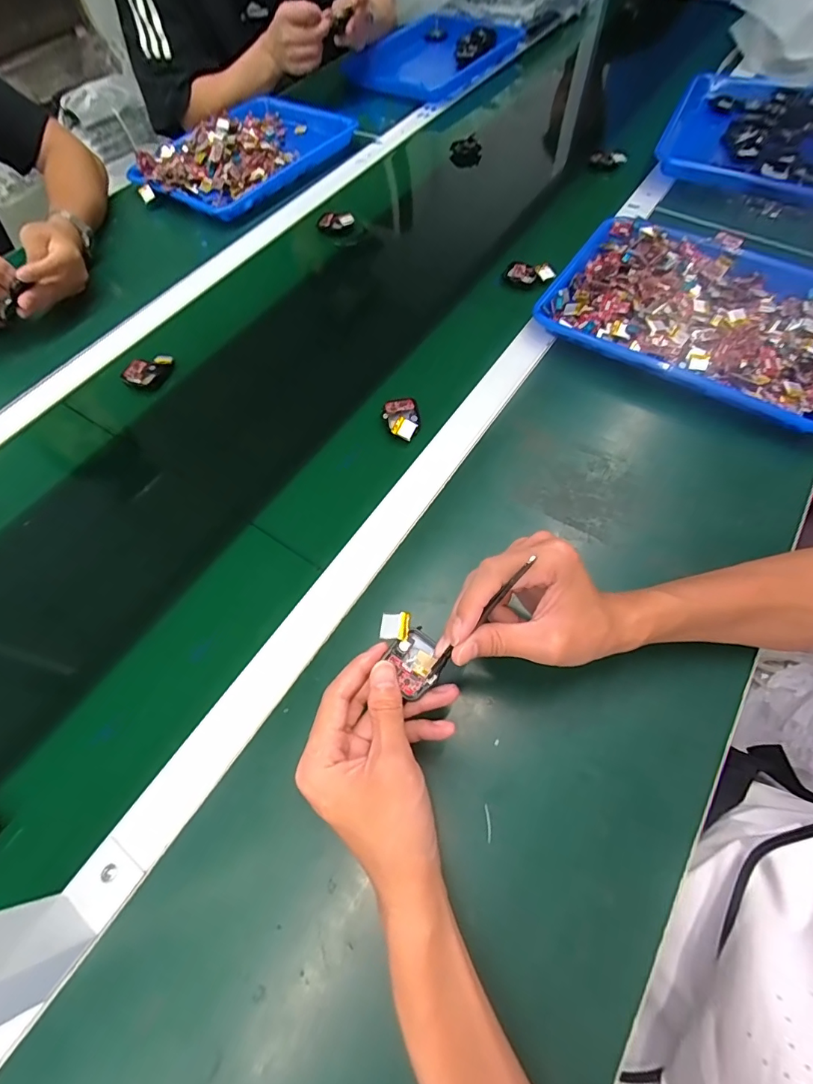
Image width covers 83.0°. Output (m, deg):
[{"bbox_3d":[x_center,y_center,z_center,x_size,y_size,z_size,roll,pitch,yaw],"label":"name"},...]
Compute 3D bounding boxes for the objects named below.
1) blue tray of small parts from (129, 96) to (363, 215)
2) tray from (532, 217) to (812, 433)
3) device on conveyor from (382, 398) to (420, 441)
[{"bbox_3d":[-0.265,-0.651,0.769,0.223,0.045,0.339,37,69,22],"label":"blue tray of small parts"},{"bbox_3d":[0.349,-0.268,0.537,0.338,0.043,0.254,29,67,18],"label":"tray"},{"bbox_3d":[-0.004,-0.130,0.494,0.036,0.021,0.052,-12,61,-3],"label":"device on conveyor"}]

